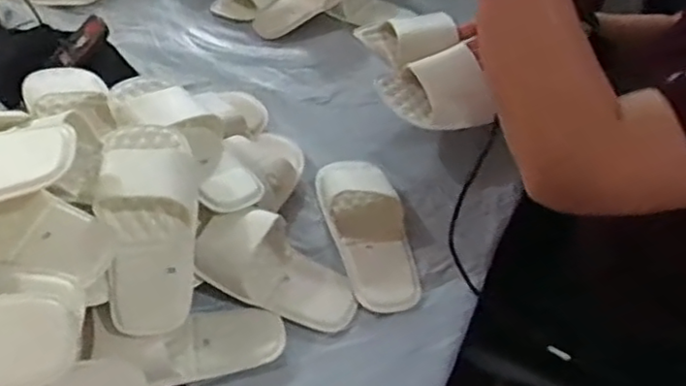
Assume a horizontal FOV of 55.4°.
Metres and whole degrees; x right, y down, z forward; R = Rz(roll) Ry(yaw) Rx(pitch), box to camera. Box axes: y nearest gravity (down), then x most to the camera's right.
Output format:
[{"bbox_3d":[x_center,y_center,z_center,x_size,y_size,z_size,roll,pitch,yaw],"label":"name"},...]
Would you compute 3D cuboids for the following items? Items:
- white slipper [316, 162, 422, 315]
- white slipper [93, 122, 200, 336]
[{"bbox_3d":[0.032,0.040,0.807,0.092,0.046,0.226,-11,48,-13],"label":"white slipper"},{"bbox_3d":[-0.204,0.029,0.692,0.101,0.066,0.238,-5,68,-8],"label":"white slipper"}]

